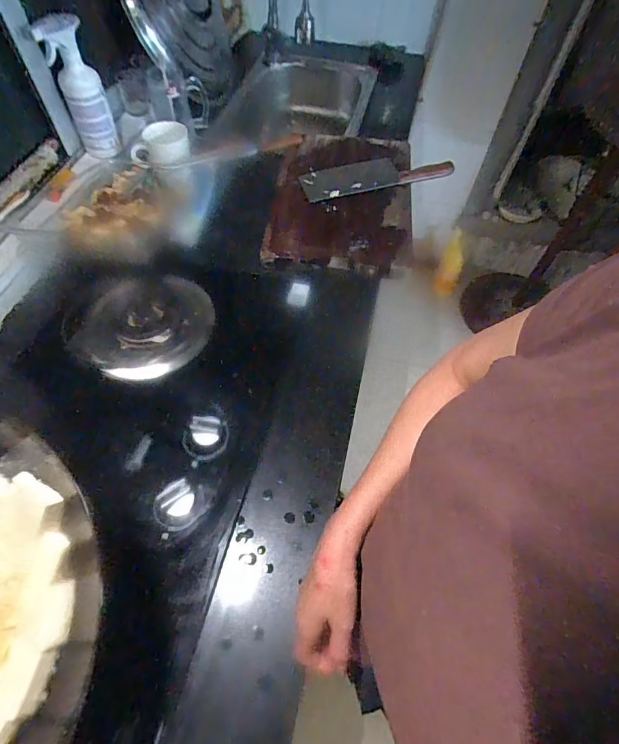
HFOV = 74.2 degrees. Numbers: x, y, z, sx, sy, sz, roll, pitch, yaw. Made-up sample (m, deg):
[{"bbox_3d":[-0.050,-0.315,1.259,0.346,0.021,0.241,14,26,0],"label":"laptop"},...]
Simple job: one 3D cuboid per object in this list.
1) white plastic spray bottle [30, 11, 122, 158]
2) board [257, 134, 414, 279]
[{"bbox_3d":[-0.414,-0.514,0.745,0.075,0.201,0.069,-20,61,-15],"label":"white plastic spray bottle"},{"bbox_3d":[0.065,-0.345,0.810,0.263,0.029,0.369,7,64,2],"label":"board"}]

